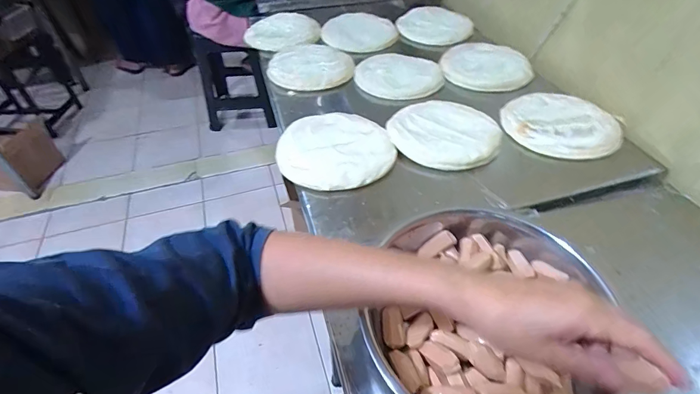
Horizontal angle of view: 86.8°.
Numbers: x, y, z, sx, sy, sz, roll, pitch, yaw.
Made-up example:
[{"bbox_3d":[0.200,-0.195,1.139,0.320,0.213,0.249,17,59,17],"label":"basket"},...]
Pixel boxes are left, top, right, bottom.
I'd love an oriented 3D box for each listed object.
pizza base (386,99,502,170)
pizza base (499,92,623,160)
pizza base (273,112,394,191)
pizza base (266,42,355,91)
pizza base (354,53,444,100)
[{"bbox_3d":[0.172,-0.122,0.664,0.185,0.014,0.191,-2,47,2],"label":"pizza base"},{"bbox_3d":[0.384,-0.145,0.689,0.192,0.023,0.196,8,45,9],"label":"pizza base"},{"bbox_3d":[-0.027,-0.084,0.637,0.189,0.020,0.191,-2,47,2],"label":"pizza base"},{"bbox_3d":[-0.083,-0.320,0.863,0.200,0.022,0.198,-2,47,2],"label":"pizza base"},{"bbox_3d":[0.104,-0.286,0.840,0.186,0.022,0.185,0,49,1],"label":"pizza base"}]

